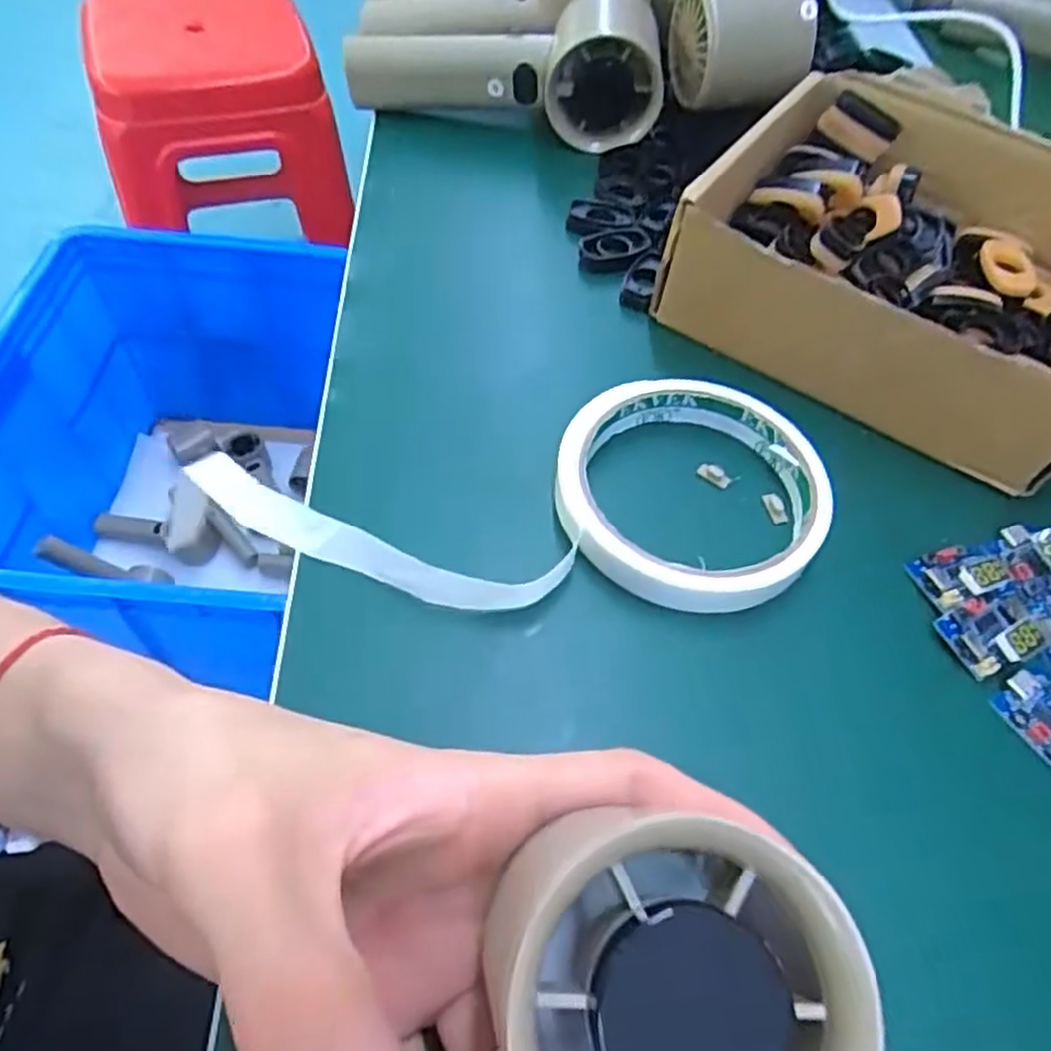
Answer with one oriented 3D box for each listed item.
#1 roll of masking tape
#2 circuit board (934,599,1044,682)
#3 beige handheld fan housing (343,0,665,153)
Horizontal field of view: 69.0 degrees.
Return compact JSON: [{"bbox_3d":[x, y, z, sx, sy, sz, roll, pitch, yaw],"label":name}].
[{"bbox_3d":[-0.006,-0.014,0.262,0.215,0.015,0.087,1,56,-5],"label":"roll of masking tape"},{"bbox_3d":[0.148,0.034,0.242,0.024,0.009,0.022,-17,59,-16],"label":"circuit board"},{"bbox_3d":[-0.011,-0.243,0.398,0.162,0.052,0.059,4,56,-2],"label":"beige handheld fan housing"}]

